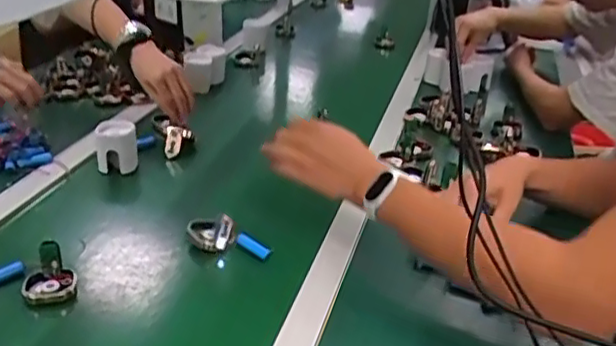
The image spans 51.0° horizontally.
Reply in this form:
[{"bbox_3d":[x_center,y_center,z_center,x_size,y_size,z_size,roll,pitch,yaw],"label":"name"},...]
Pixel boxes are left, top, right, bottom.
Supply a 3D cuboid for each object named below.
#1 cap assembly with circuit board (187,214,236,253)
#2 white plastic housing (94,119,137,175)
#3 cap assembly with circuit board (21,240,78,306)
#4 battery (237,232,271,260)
[{"bbox_3d":[-0.122,0.069,0.810,0.062,0.047,0.030,13,30,21],"label":"cap assembly with circuit board"},{"bbox_3d":[-0.292,-0.043,0.985,0.059,0.064,0.046,-7,29,-15],"label":"white plastic housing"},{"bbox_3d":[-0.291,0.117,0.725,0.055,0.060,0.061,-10,30,-20],"label":"cap assembly with circuit board"},{"bbox_3d":[-0.066,0.091,0.813,0.051,0.015,0.018,25,34,36],"label":"battery"}]

